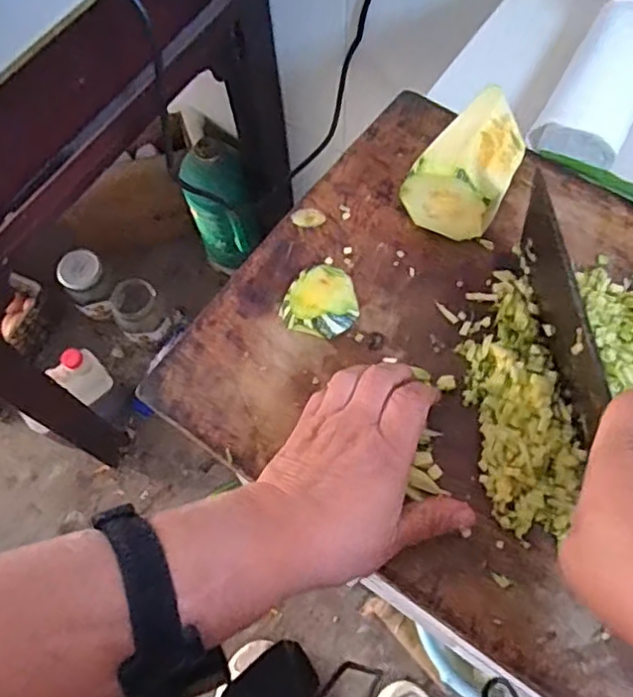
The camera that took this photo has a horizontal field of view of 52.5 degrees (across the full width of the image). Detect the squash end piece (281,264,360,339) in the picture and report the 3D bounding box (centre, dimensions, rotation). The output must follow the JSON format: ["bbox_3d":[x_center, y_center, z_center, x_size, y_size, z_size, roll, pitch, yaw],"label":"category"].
[{"bbox_3d":[0.004,-0.032,0.419,0.048,0.016,0.047,14,68,8],"label":"squash end piece"}]

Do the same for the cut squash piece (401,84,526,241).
[{"bbox_3d":[0.101,-0.120,0.427,0.058,0.062,0.086,25,70,12],"label":"cut squash piece"}]

